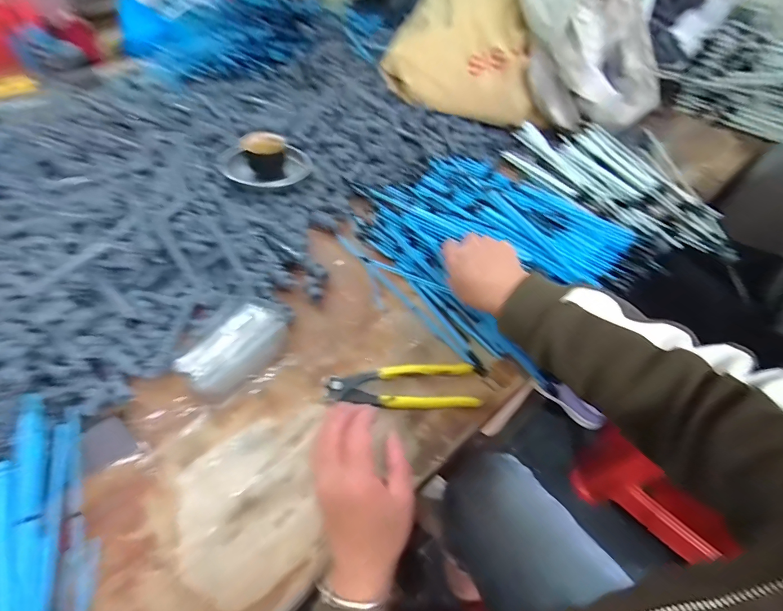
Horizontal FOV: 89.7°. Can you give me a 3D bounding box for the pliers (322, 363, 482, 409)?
[{"bbox_3d":[0.011,0.089,0.422,0.161,0.016,0.051,-3,51,-4],"label":"pliers"}]

